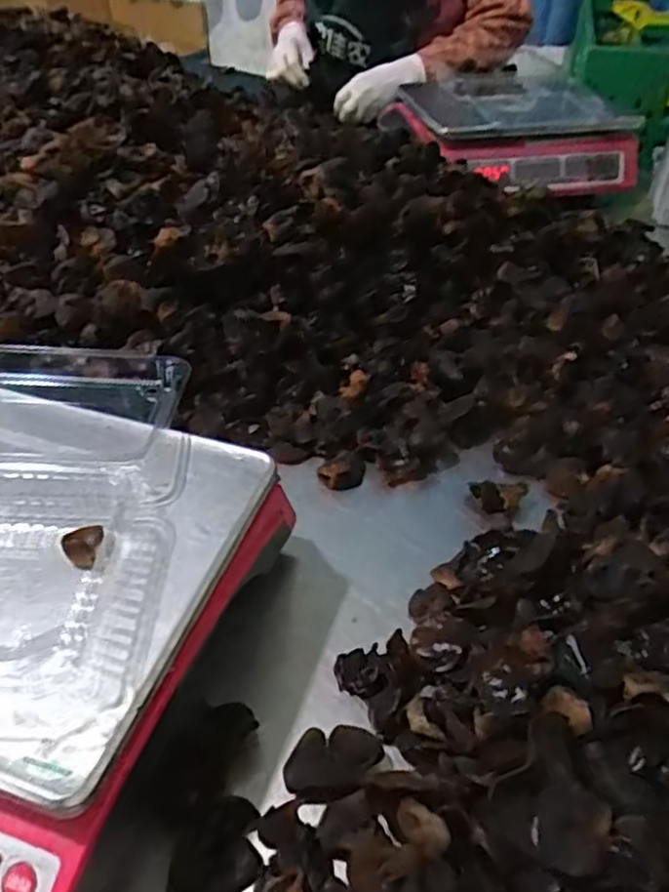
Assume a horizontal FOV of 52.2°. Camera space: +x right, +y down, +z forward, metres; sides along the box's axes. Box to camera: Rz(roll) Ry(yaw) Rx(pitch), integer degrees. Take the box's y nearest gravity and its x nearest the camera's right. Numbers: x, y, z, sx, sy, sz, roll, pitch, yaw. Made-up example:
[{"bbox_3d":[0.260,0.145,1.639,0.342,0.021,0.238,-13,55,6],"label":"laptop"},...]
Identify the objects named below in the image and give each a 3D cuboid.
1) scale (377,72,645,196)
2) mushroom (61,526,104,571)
[{"bbox_3d":[0.261,-0.490,1.037,0.310,0.113,0.310,-7,43,-7],"label":"scale"},{"bbox_3d":[-0.133,0.052,0.361,0.016,0.012,0.023,4,43,4],"label":"mushroom"}]

